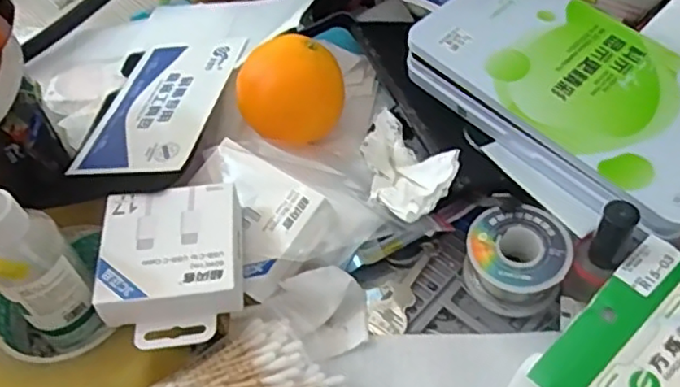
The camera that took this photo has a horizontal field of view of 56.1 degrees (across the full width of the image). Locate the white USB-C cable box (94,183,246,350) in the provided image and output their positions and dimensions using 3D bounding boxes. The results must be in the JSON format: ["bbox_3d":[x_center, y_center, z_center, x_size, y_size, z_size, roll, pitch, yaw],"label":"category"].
[{"bbox_3d":[-0.086,0.036,0.333,0.069,0.027,0.077,-7,53,-1],"label":"white USB-C cable box"}]

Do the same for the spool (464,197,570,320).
[{"bbox_3d":[0.096,0.037,0.354,0.052,0.041,0.047,10,54,11],"label":"spool"}]

